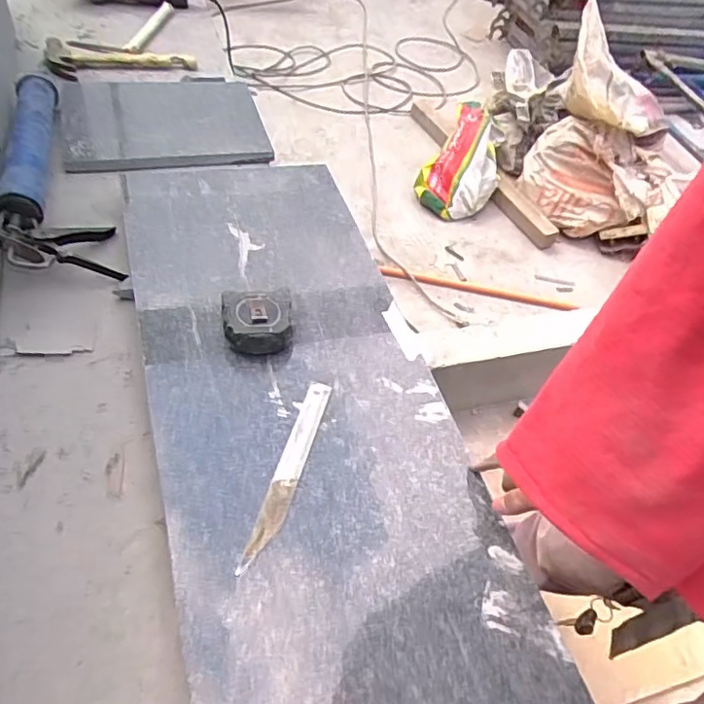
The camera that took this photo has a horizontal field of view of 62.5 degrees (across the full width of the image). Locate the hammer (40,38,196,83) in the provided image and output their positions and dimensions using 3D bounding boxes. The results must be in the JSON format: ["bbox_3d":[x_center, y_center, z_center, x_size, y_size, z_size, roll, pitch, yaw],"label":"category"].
[{"bbox_3d":[-0.457,-0.579,1.152,0.270,0.034,0.118,-18,53,-32],"label":"hammer"}]

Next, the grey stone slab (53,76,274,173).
[{"bbox_3d":[-0.334,-0.424,1.039,0.342,0.037,0.300,-9,50,-17],"label":"grey stone slab"}]

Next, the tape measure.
[{"bbox_3d":[-0.111,-0.034,0.693,0.085,0.042,0.077,-3,51,-13],"label":"tape measure"}]

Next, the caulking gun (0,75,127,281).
[{"bbox_3d":[-0.457,-0.281,0.866,0.136,0.084,0.499,-13,54,-20],"label":"caulking gun"}]

